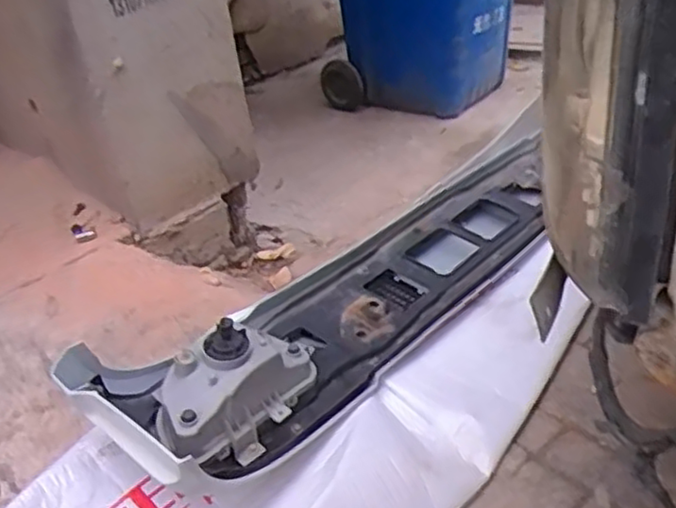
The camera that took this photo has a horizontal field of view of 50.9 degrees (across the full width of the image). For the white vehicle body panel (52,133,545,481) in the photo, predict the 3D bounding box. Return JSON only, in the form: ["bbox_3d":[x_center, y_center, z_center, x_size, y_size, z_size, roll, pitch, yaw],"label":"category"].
[{"bbox_3d":[0.047,0.040,1.350,0.266,0.236,1.134,18,40,35],"label":"white vehicle body panel"}]

